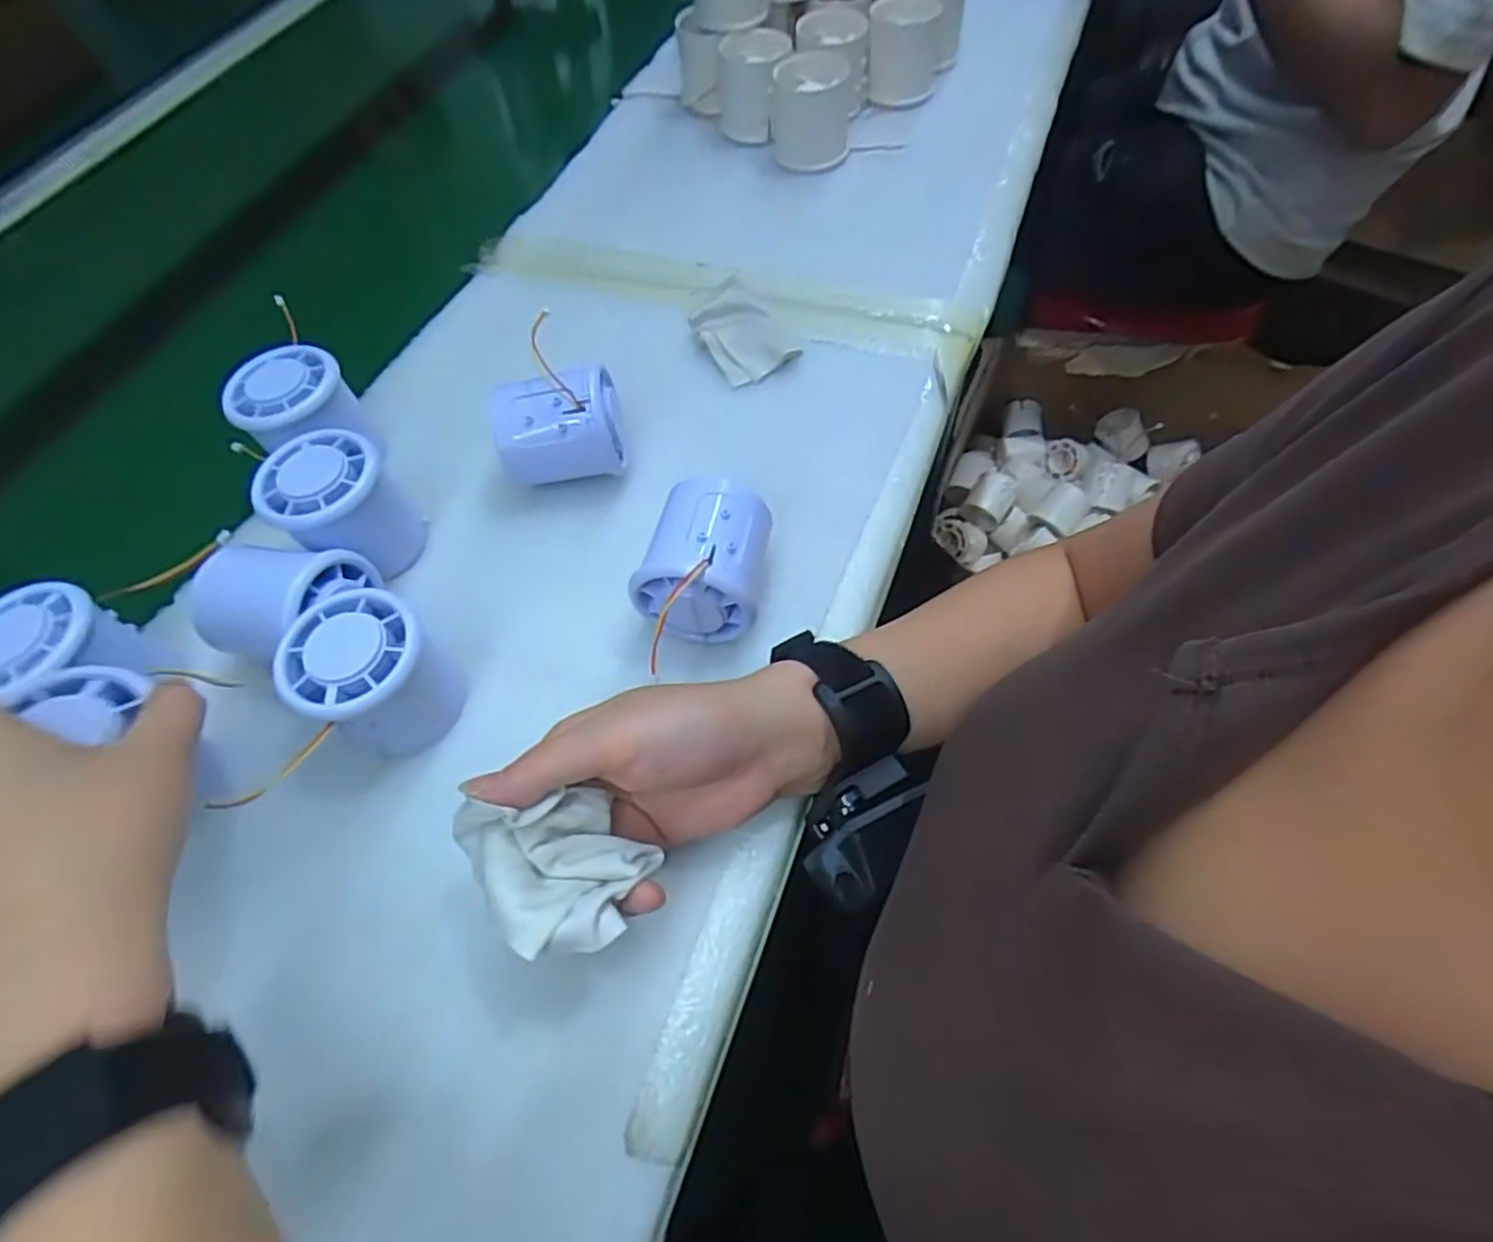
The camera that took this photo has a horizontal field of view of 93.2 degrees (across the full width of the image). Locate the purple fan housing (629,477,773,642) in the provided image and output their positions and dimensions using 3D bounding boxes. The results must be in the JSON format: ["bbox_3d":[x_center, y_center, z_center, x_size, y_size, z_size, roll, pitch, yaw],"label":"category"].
[{"bbox_3d":[-0.018,-0.025,0.319,0.053,0.056,0.059,6,61,7],"label":"purple fan housing"}]

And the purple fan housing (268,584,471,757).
[{"bbox_3d":[-0.155,0.025,0.299,0.053,0.056,0.051,-40,66,-17],"label":"purple fan housing"}]

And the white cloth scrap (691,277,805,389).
[{"bbox_3d":[-0.001,-0.177,0.424,0.053,0.014,0.074,-28,63,-12],"label":"white cloth scrap"}]

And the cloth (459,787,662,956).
[{"bbox_3d":[-0.060,0.079,0.228,0.043,0.029,0.055,-36,65,-16],"label":"cloth"}]

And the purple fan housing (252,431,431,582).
[{"bbox_3d":[-0.194,-0.054,0.343,0.053,0.054,0.054,39,70,22],"label":"purple fan housing"}]

